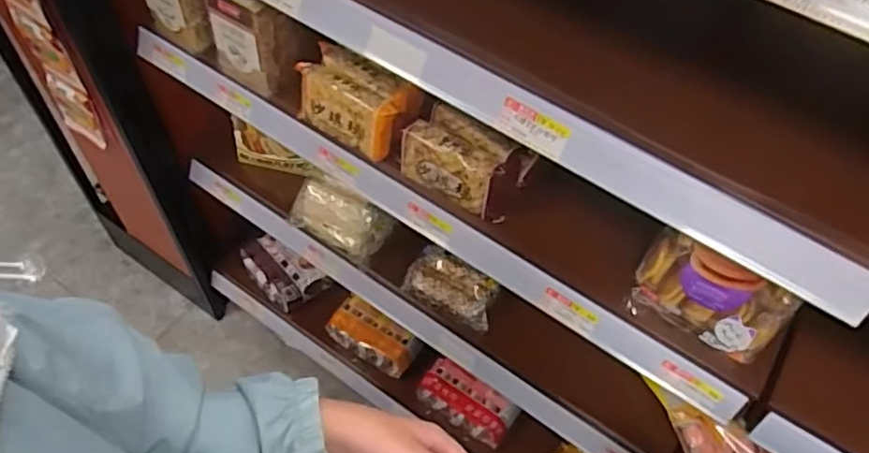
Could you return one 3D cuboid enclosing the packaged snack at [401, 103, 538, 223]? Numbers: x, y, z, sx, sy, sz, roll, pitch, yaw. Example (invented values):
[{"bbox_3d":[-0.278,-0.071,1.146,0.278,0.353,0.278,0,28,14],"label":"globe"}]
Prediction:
[{"bbox_3d":[0.035,-0.077,0.748,0.141,0.075,0.078,23,57,12],"label":"packaged snack"}]

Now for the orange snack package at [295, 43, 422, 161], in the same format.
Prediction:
[{"bbox_3d":[-0.092,-0.154,0.791,0.141,0.069,0.078,30,59,16],"label":"orange snack package"}]

